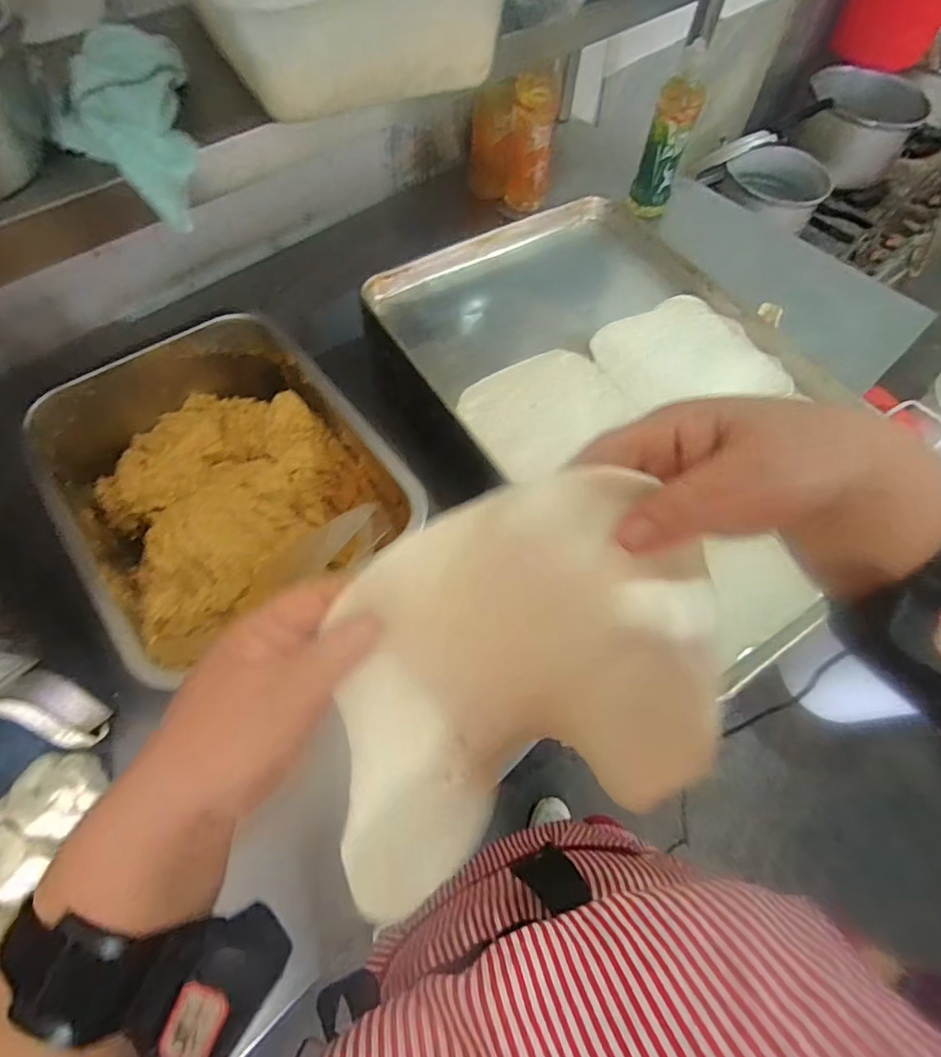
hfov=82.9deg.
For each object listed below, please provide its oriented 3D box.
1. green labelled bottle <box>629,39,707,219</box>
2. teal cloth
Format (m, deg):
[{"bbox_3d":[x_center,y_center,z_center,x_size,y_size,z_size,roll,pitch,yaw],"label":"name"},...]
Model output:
[{"bbox_3d":[0.316,-0.620,0.861,0.067,0.228,0.053,16,62,6],"label":"green labelled bottle"},{"bbox_3d":[-0.289,-0.349,0.460,0.106,0.090,0.142,-1,62,-3],"label":"teal cloth"}]

